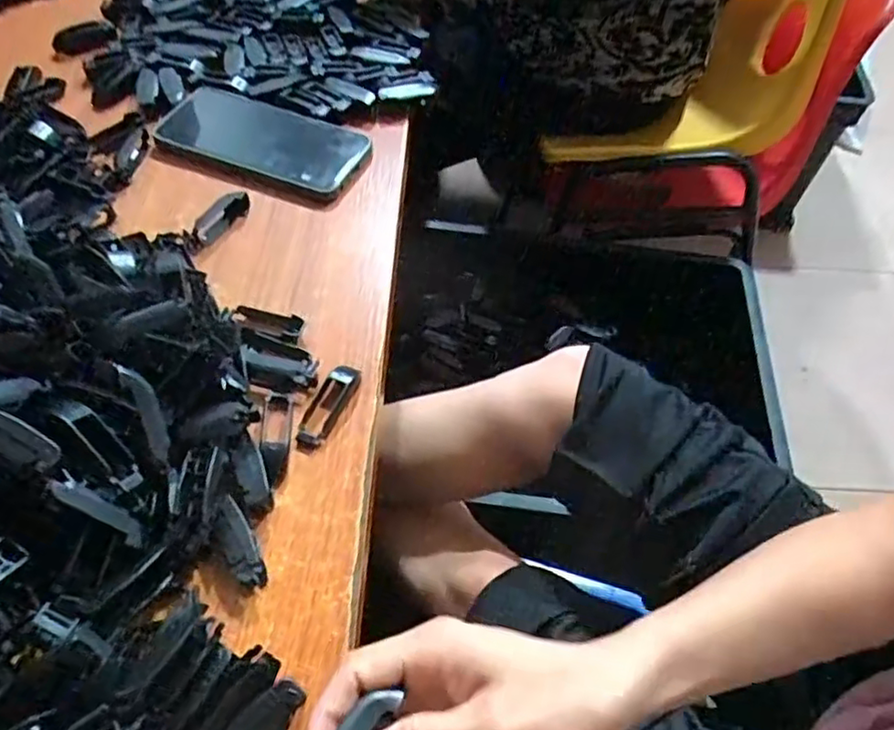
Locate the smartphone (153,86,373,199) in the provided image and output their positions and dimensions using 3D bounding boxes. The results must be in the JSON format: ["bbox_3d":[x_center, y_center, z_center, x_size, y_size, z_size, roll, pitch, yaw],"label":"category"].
[{"bbox_3d":[-0.146,-0.184,0.511,0.166,0.006,0.075,18,55,9],"label":"smartphone"}]

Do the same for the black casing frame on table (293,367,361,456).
[{"bbox_3d":[-0.070,0.024,0.374,0.019,0.009,0.060,19,55,9],"label":"black casing frame on table"}]

